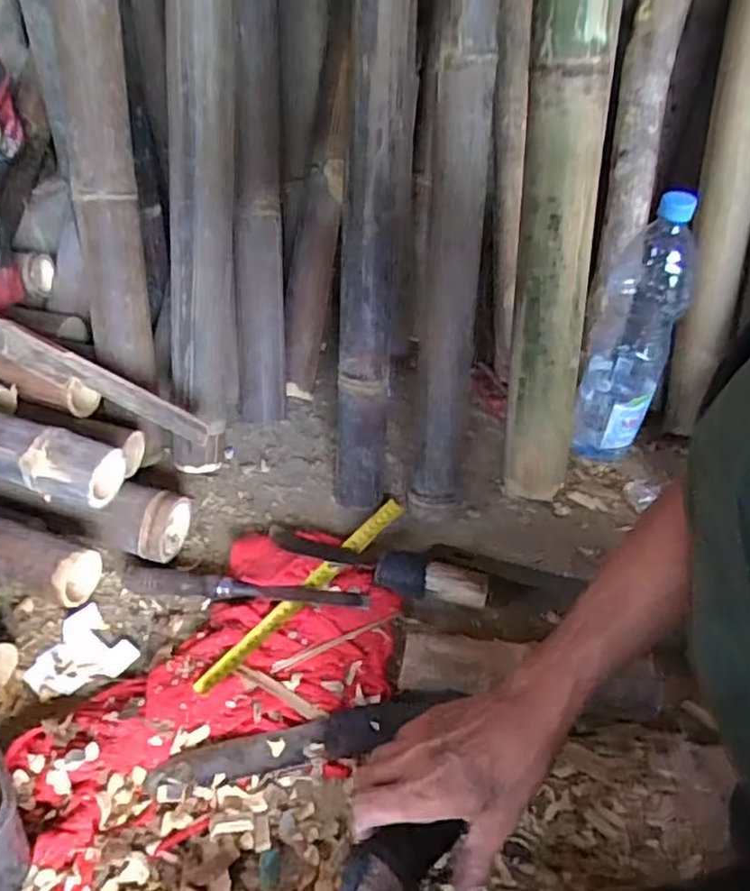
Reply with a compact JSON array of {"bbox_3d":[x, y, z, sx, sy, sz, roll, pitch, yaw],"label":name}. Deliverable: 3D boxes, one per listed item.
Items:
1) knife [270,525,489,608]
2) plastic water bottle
[{"bbox_3d":[-0.001,0.118,0.719,0.236,0.032,0.048,14,41,12],"label":"knife"},{"bbox_3d":[0.296,-0.122,0.793,0.081,0.331,0.085,21,43,19],"label":"plastic water bottle"}]

